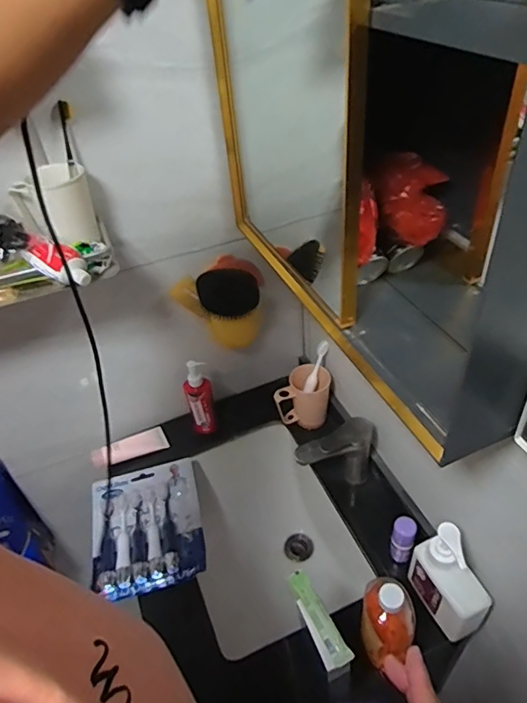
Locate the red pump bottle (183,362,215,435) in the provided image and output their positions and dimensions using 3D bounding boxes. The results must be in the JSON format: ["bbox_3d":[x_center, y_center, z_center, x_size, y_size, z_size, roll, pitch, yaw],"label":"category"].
[{"bbox_3d":[-0.125,0.094,0.988,0.052,0.188,0.043,-13,43,-7],"label":"red pump bottle"}]

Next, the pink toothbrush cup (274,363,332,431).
[{"bbox_3d":[0.081,0.093,1.015,0.111,0.112,0.069,-3,42,4],"label":"pink toothbrush cup"}]

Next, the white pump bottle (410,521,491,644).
[{"bbox_3d":[0.255,0.315,0.698,0.049,0.160,0.116,-24,45,-18],"label":"white pump bottle"}]

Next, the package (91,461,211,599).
[{"bbox_3d":[-0.210,0.308,0.902,0.192,0.027,0.235,-12,42,-6],"label":"package"}]

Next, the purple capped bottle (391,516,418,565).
[{"bbox_3d":[0.218,0.295,0.787,0.033,0.086,0.033,14,46,21],"label":"purple capped bottle"}]

